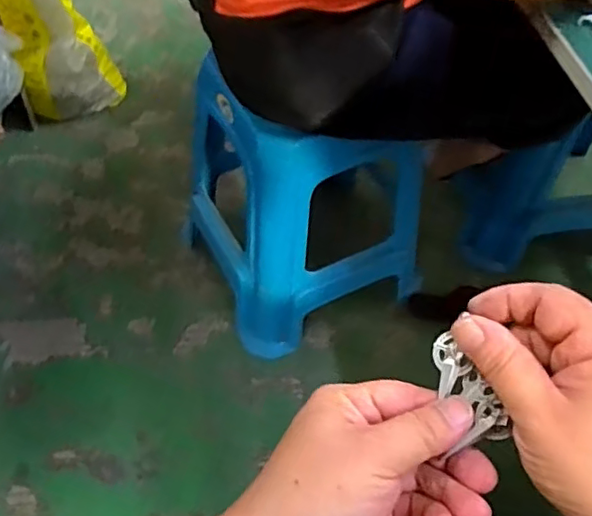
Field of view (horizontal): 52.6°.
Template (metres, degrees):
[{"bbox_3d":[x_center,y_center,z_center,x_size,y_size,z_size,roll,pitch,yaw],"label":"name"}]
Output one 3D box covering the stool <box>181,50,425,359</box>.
[{"bbox_3d":[-0.018,-0.142,1.146,0.341,0.488,0.409,-24,57,-20],"label":"stool"}]

